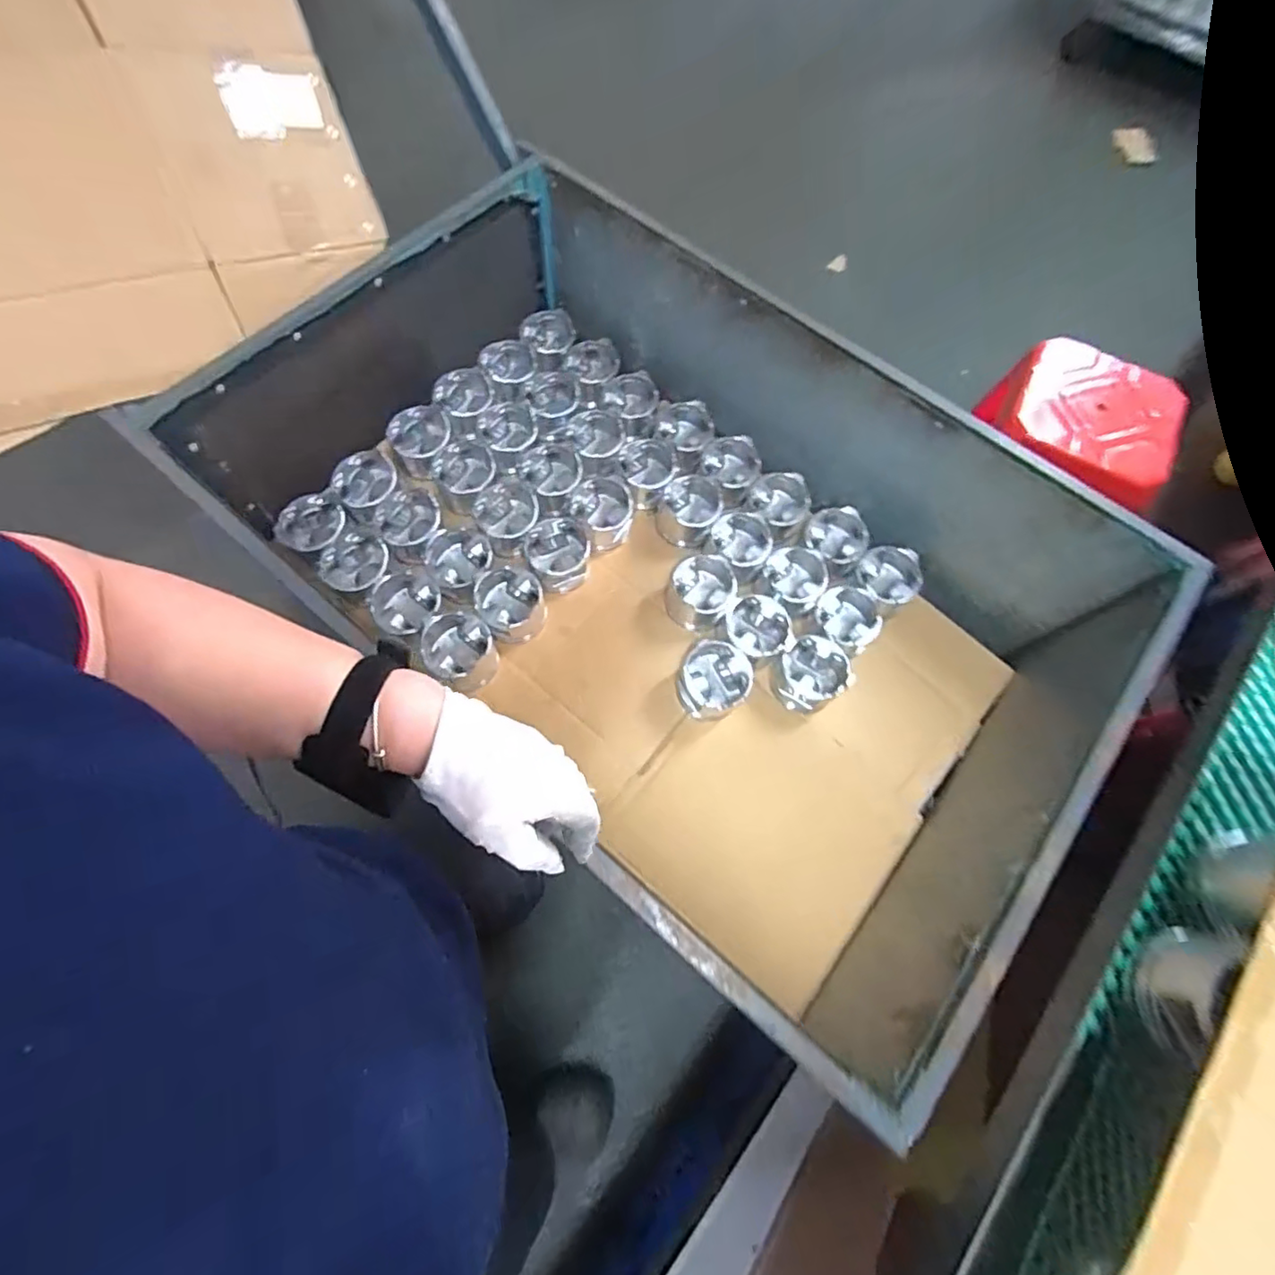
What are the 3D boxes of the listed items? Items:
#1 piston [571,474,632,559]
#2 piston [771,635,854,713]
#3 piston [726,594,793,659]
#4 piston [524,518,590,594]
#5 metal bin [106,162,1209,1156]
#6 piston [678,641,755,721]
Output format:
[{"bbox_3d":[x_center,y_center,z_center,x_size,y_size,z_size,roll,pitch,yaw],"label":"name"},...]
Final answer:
[{"bbox_3d":[-0.053,-0.202,0.994,0.096,0.073,0.086,-29,72,-13],"label":"piston"},{"bbox_3d":[0.267,0.063,0.943,0.099,0.100,0.098,1,68,-2],"label":"piston"},{"bbox_3d":[0.188,-0.008,0.947,0.098,0.054,0.100,4,68,-1],"label":"piston"},{"bbox_3d":[-0.125,-0.131,0.973,0.099,0.087,0.093,1,68,-2],"label":"piston"},{"bbox_3d":[0.037,-0.115,0.891,1.108,0.341,0.747,39,72,12],"label":"metal bin"},{"bbox_3d":[0.116,0.064,0.913,0.103,0.076,0.101,1,68,-2],"label":"piston"}]

